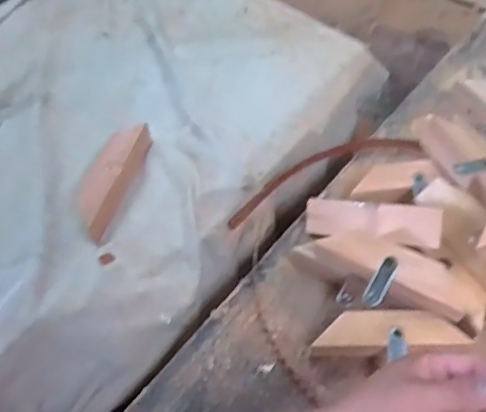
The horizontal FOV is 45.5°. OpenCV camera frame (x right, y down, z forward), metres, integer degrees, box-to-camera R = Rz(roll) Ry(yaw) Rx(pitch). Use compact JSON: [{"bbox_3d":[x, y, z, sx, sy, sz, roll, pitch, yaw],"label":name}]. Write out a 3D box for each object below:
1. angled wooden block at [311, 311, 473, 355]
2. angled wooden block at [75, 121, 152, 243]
[{"bbox_3d":[0.150,0.130,0.595,0.154,0.024,0.042,-3,58,0],"label":"angled wooden block"},{"bbox_3d":[-0.159,-0.034,0.708,0.050,0.040,0.159,17,61,12],"label":"angled wooden block"}]

